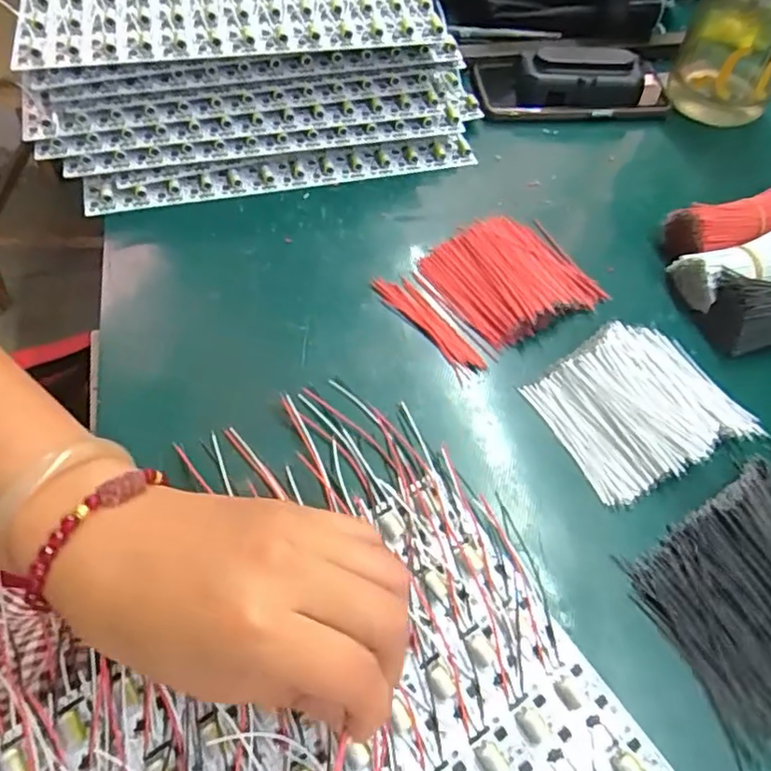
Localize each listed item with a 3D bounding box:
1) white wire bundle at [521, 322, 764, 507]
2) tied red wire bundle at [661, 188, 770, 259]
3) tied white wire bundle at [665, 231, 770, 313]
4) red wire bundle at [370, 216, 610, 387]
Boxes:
[{"bbox_3d":[0.148,0.009,0.353,0.107,0.021,0.088,-24,61,-19],"label":"white wire bundle"},{"bbox_3d":[0.243,-0.110,0.432,0.096,0.037,0.042,-11,57,-12],"label":"tied red wire bundle"},{"bbox_3d":[0.242,-0.079,0.410,0.091,0.039,0.044,-10,57,-12],"label":"tied white wire bundle"},{"bbox_3d":[0.071,-0.068,0.404,0.124,0.021,0.093,-29,63,-22],"label":"red wire bundle"}]

